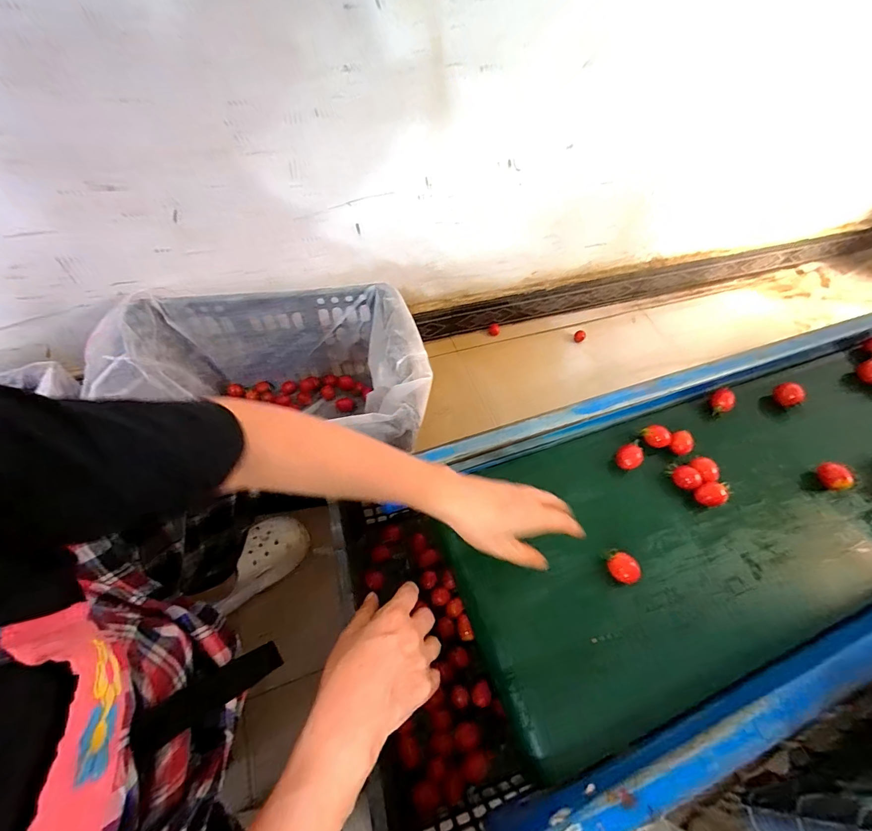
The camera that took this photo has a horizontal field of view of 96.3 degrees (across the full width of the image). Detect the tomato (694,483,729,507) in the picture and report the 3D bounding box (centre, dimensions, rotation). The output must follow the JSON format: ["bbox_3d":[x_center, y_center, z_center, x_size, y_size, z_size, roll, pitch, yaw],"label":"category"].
[{"bbox_3d":[0.357,0.105,0.510,0.038,0.022,0.028,-10,59,-10],"label":"tomato"}]

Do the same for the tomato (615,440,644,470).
[{"bbox_3d":[0.263,0.060,0.536,0.038,0.034,0.031,-26,63,-19],"label":"tomato"}]

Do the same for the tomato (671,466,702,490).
[{"bbox_3d":[0.331,0.085,0.523,0.029,0.028,0.031,-20,61,-16],"label":"tomato"}]

